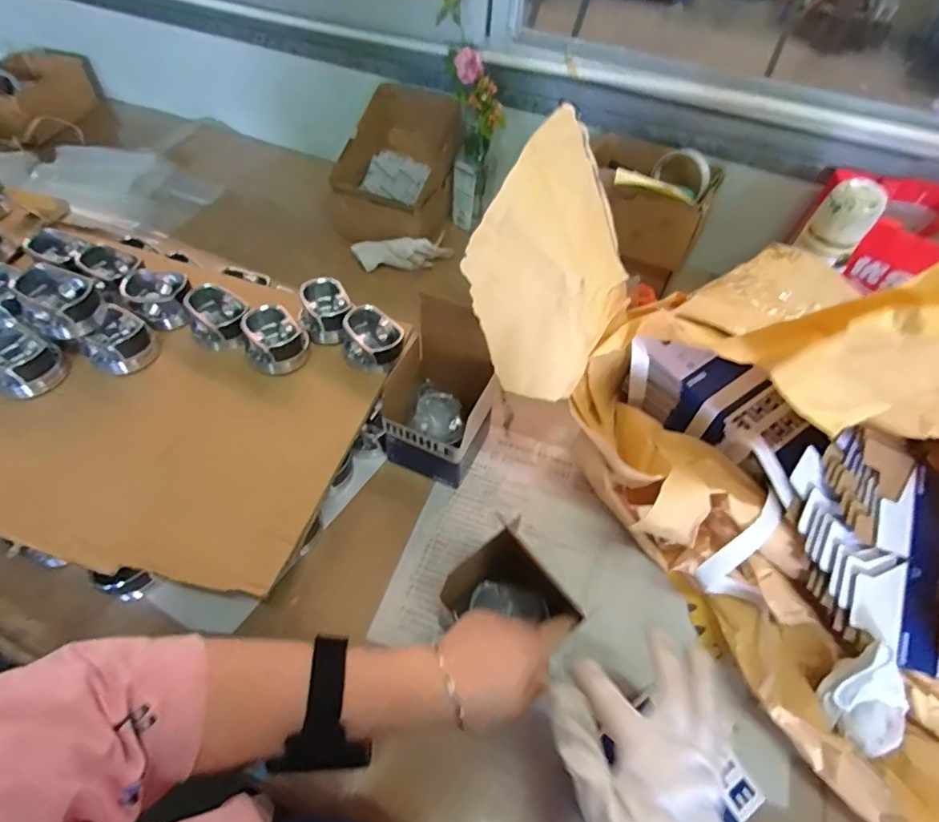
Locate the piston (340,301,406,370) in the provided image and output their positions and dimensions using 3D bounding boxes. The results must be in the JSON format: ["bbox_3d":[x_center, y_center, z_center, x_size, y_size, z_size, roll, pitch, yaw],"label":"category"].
[{"bbox_3d":[-0.120,-0.088,0.645,0.074,0.051,0.082,-2,54,-6],"label":"piston"}]

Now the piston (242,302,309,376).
[{"bbox_3d":[-0.241,-0.087,0.637,0.069,0.052,0.075,2,54,-3],"label":"piston"}]

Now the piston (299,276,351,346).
[{"bbox_3d":[-0.188,-0.130,0.672,0.062,0.053,0.072,-5,55,-7],"label":"piston"}]

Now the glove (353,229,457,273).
[{"bbox_3d":[-0.117,-0.259,0.845,0.154,0.049,0.044,-2,54,-6],"label":"glove"}]

